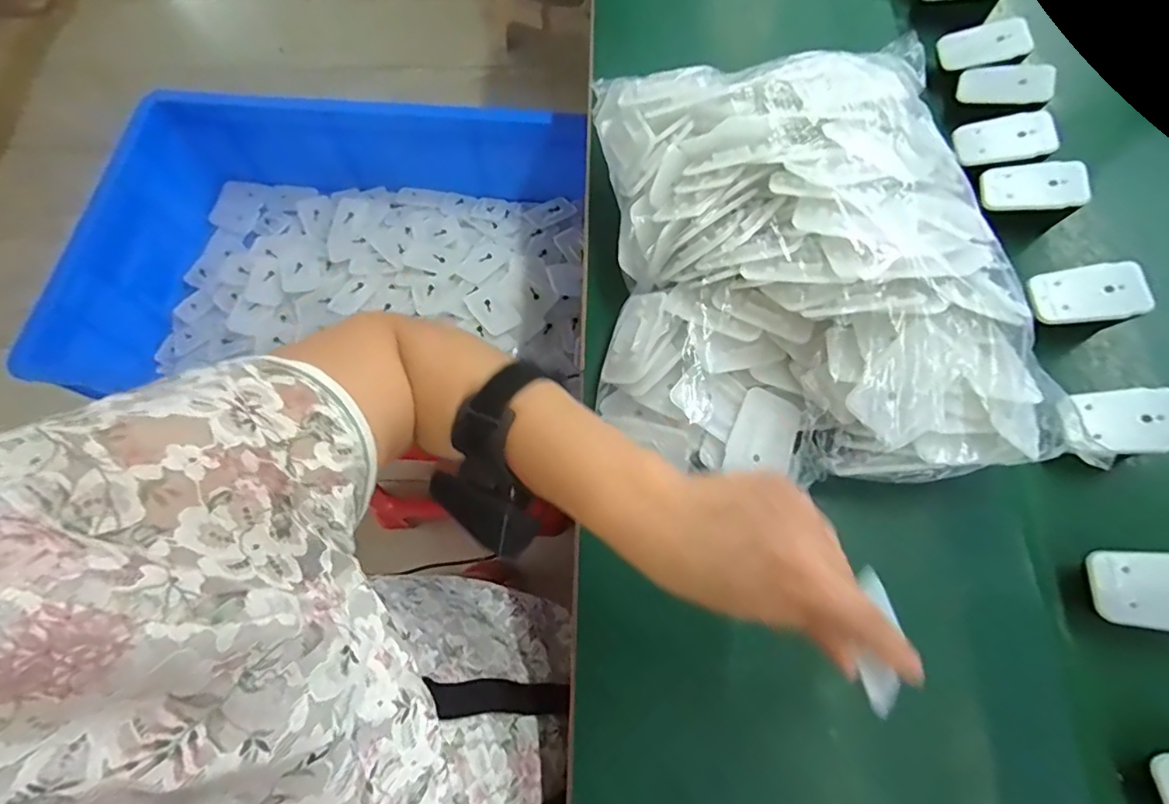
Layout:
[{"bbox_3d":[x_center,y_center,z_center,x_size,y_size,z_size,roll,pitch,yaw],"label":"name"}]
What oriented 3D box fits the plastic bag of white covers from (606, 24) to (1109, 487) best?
[{"bbox_3d":[0.153,-0.103,0.380,0.272,0.101,0.302,0,70,1],"label":"plastic bag of white covers"}]

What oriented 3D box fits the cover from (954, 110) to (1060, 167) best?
[{"bbox_3d":[0.346,-0.216,0.449,0.066,0.004,0.044,-9,75,23],"label":"cover"}]

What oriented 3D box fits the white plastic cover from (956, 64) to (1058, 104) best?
[{"bbox_3d":[0.362,-0.272,0.470,0.068,0.005,0.036,15,88,30],"label":"white plastic cover"}]

